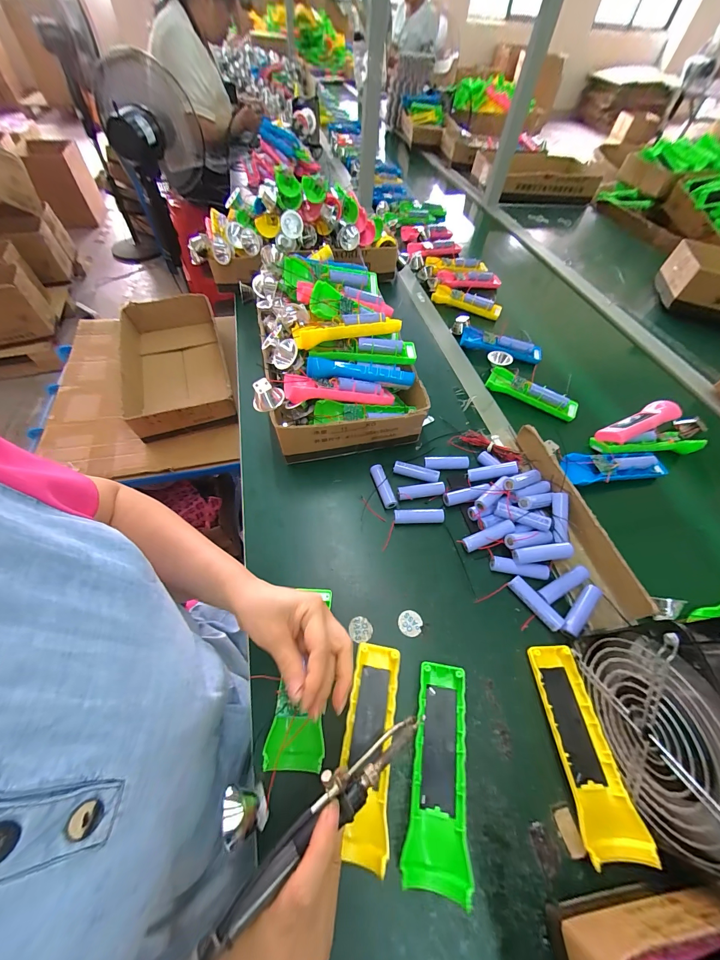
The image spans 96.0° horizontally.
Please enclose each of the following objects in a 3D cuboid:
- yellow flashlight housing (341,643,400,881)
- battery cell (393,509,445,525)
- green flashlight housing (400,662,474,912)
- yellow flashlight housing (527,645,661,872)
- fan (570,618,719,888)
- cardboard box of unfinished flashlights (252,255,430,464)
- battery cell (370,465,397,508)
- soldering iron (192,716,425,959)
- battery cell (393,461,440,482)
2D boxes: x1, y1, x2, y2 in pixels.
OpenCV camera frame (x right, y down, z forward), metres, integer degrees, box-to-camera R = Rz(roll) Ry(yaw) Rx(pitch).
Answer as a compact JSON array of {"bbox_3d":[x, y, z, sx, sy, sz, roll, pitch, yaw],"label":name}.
[{"bbox_3d":[0.009,0.240,0.299,0.042,0.032,0.155,8,54,2],"label":"yellow flashlight housing"},{"bbox_3d":[0.079,0.047,0.432,0.067,0.015,0.018,-1,54,-4],"label":"battery cell"},{"bbox_3d":[0.072,0.255,0.290,0.049,0.031,0.155,12,54,6],"label":"green flashlight housing"},{"bbox_3d":[0.206,0.244,0.304,0.051,0.028,0.154,1,54,-3],"label":"yellow flashlight housing"},{"bbox_3d":[0.259,0.201,0.253,0.069,0.136,0.154,-2,57,-3],"label":"fan"},{"bbox_3d":[-0.044,-0.196,0.531,0.234,0.165,0.323,-9,57,-8],"label":"cardboard box of unfinished flashlights"},{"bbox_3d":[0.032,0.009,0.455,0.019,0.015,0.066,-13,56,-12],"label":"battery cell"},{"bbox_3d":[-0.034,0.234,0.216,0.206,0.021,0.030,-28,60,-30],"label":"soldering iron"},{"bbox_3d":[0.082,-0.014,0.469,0.065,0.014,0.017,16,55,8],"label":"battery cell"}]

